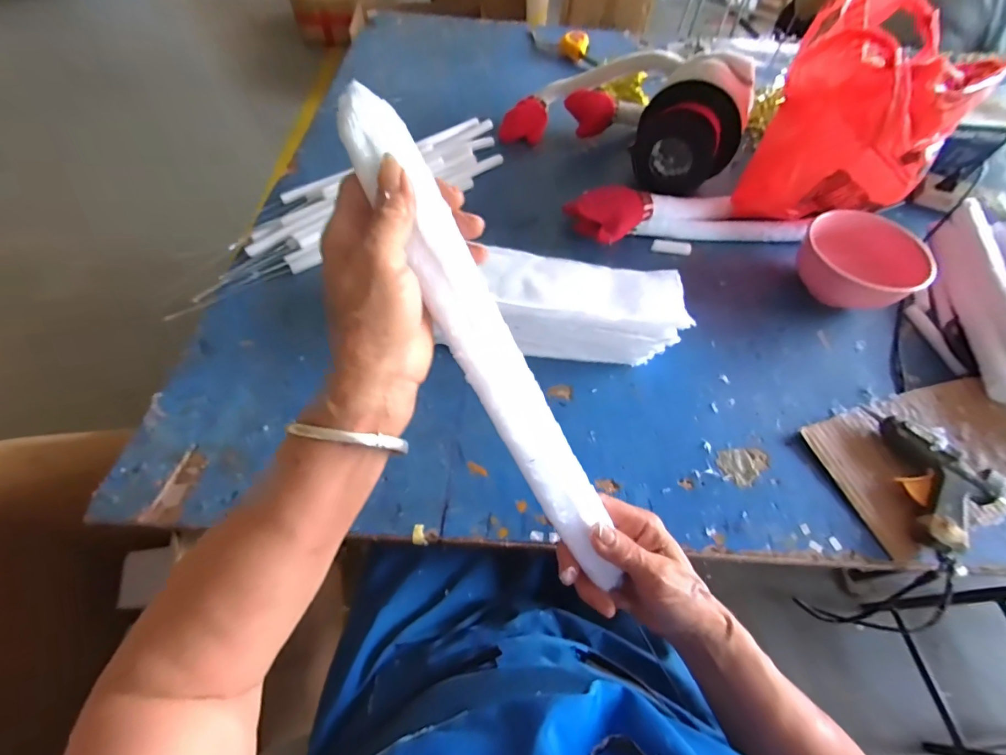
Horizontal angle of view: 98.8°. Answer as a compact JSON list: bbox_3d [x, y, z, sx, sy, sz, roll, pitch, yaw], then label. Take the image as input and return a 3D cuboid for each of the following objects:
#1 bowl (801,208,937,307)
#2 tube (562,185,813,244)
[{"bbox_3d":[0.483,-0.154,0.589,0.143,0.086,0.144,1,56,-1],"label":"bowl"},{"bbox_3d":[0.277,-0.241,0.643,0.360,0.069,0.076,-3,57,-4],"label":"tube"}]

